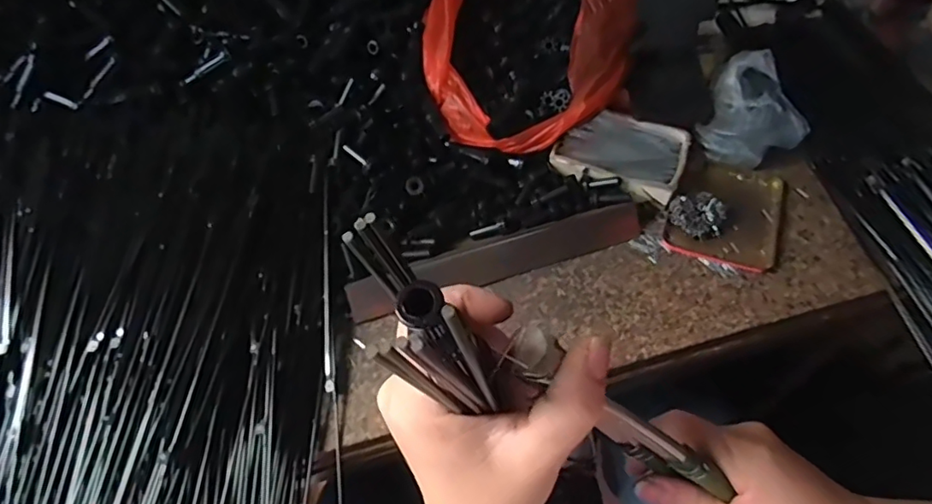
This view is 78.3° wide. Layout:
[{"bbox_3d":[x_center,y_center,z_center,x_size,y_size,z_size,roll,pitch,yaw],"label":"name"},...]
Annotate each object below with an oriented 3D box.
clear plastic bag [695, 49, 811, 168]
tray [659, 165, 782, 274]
[{"bbox_3d":[0.288,-0.145,0.598,0.097,0.055,0.105,-13,59,-5],"label":"clear plastic bag"},{"bbox_3d":[0.257,-0.042,0.564,0.100,0.014,0.121,17,61,13],"label":"tray"}]

